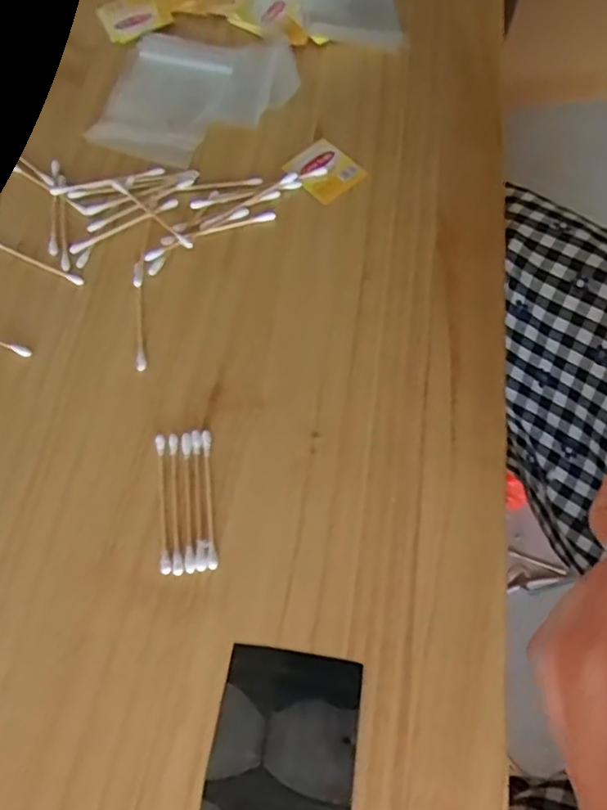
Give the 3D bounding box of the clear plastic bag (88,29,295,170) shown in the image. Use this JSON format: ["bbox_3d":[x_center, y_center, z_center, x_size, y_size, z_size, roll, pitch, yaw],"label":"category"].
[{"bbox_3d":[-0.072,-0.213,0.425,0.115,0.009,0.123,15,66,5],"label":"clear plastic bag"}]

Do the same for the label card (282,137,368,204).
[{"bbox_3d":[0.012,-0.154,0.404,0.037,0.005,0.046,-40,68,-12],"label":"label card"}]

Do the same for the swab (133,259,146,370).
[{"bbox_3d":[-0.094,-0.052,0.353,0.006,0.004,0.070,-6,66,-4],"label":"swab"}]

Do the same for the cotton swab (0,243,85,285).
[{"bbox_3d":[-0.162,-0.087,0.369,0.071,0.004,0.005,25,67,9],"label":"cotton swab"}]

